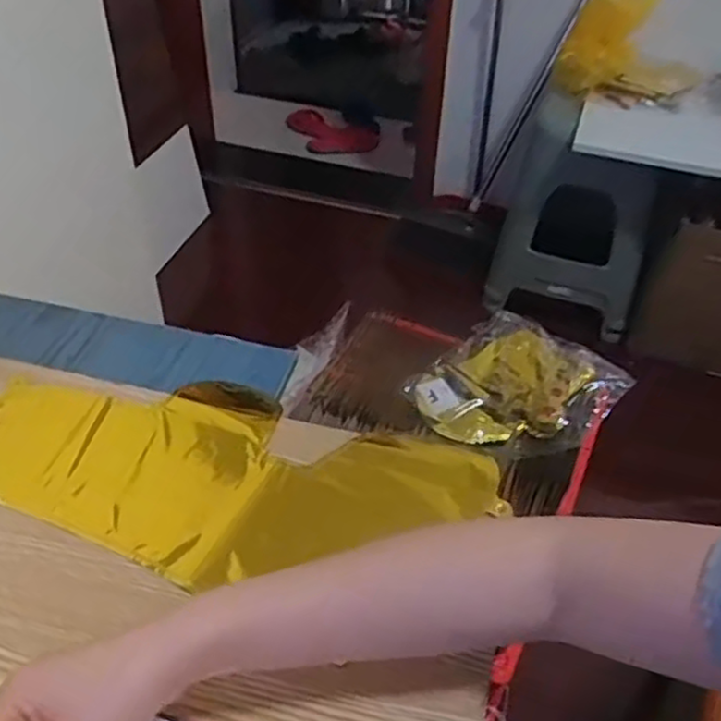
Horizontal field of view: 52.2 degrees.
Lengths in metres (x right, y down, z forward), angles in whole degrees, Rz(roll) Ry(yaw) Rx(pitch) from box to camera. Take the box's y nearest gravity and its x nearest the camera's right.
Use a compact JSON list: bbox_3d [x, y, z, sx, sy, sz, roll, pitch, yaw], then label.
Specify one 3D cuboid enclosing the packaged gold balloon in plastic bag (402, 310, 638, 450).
[{"bbox_3d":[0.196,0.035,0.941,0.223,0.037,0.217,-32,52,-32],"label":"packaged gold balloon in plastic bag"}]

